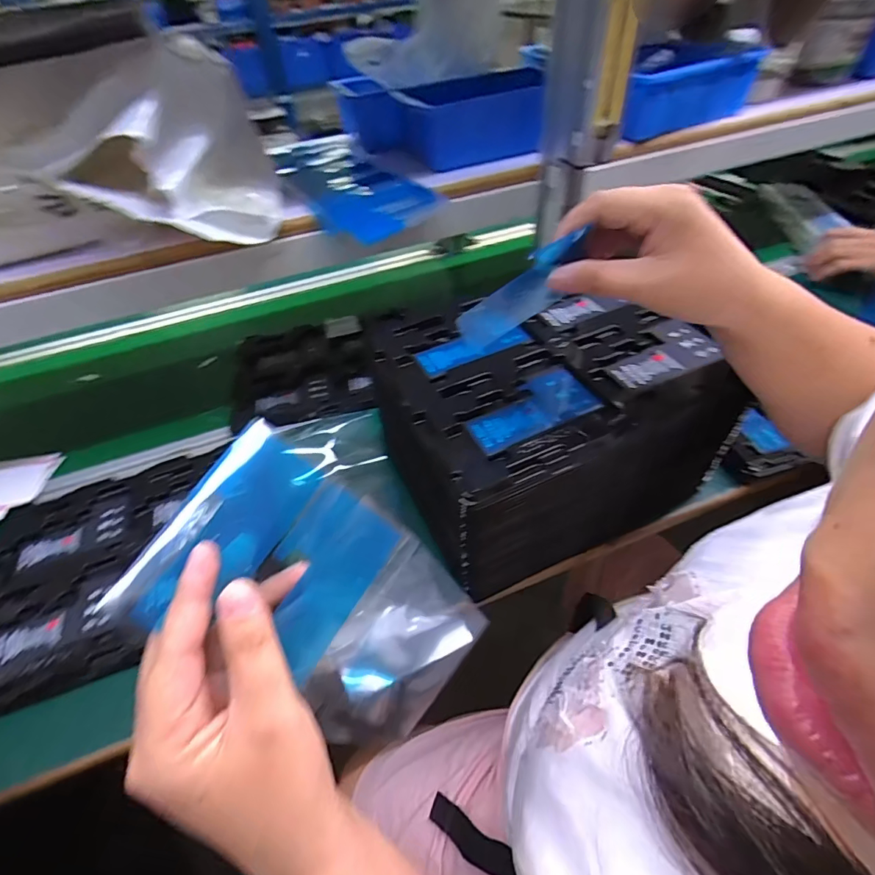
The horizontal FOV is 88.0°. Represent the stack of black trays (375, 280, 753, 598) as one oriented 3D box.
[{"bbox_3d":[0.101,-0.007,0.448,0.274,0.187,0.235,-21,49,-13],"label":"stack of black trays"}]

